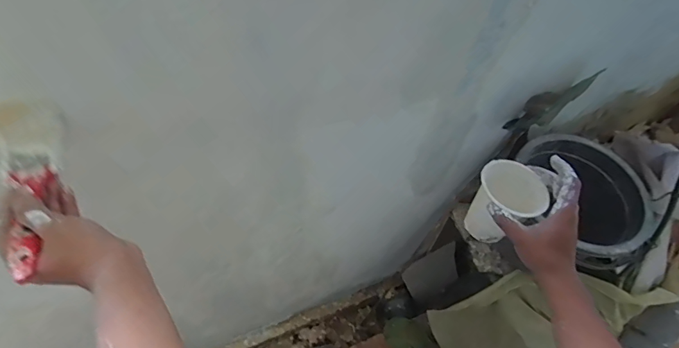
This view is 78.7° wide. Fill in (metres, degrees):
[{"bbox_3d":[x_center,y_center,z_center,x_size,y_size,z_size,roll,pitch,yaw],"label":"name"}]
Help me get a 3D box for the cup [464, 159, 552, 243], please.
[{"bbox_3d":[0.228,0.041,0.584,0.080,0.101,0.085,2,59,-3],"label":"cup"}]

